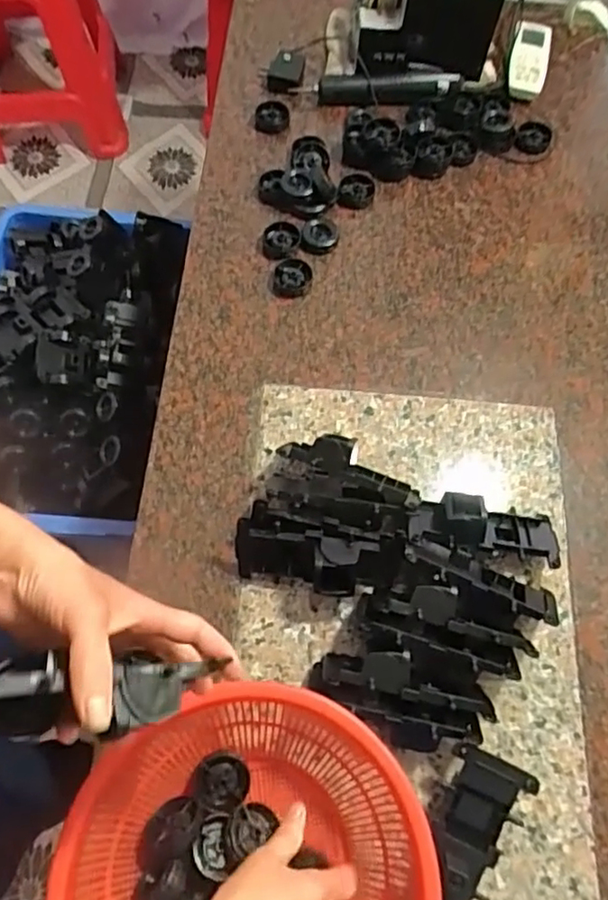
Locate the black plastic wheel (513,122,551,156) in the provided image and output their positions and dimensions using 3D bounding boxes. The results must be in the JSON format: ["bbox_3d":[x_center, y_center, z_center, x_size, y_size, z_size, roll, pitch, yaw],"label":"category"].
[{"bbox_3d":[0.325,-0.440,0.899,0.044,0.016,0.058,32,68,12],"label":"black plastic wheel"}]

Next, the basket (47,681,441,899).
[{"bbox_3d":[-0.042,0.331,0.493,0.267,0.115,0.267,1,65,-2],"label":"basket"}]

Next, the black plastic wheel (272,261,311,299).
[{"bbox_3d":[-0.014,-0.209,0.773,0.046,0.015,0.051,5,65,0],"label":"black plastic wheel"}]

